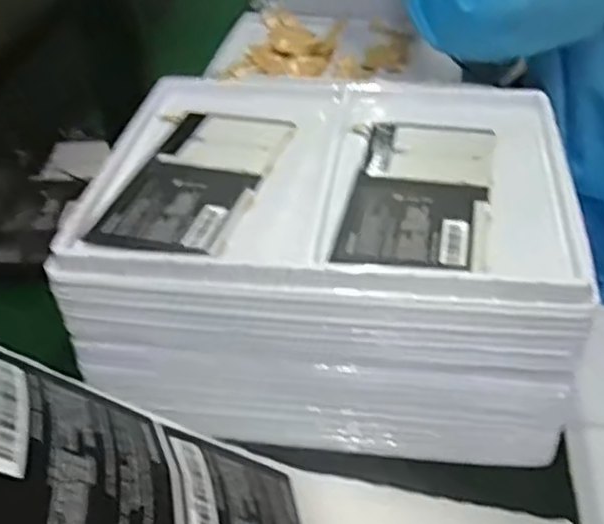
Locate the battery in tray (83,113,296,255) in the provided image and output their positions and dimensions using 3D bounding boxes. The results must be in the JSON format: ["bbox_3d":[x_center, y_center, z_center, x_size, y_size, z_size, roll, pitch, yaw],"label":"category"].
[{"bbox_3d":[-0.072,-0.061,0.505,0.088,0.005,0.172,9,40,15],"label":"battery in tray"}]

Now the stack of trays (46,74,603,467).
[{"bbox_3d":[0.015,-0.006,0.542,0.328,0.158,0.261,2,39,8],"label":"stack of trays"}]

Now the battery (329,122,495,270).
[{"bbox_3d":[0.081,-0.049,0.482,0.089,0.008,0.176,7,40,13],"label":"battery"}]

